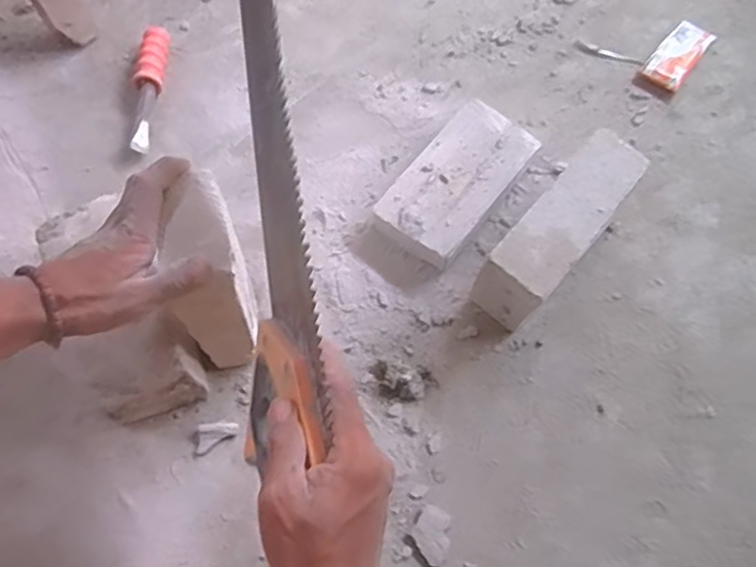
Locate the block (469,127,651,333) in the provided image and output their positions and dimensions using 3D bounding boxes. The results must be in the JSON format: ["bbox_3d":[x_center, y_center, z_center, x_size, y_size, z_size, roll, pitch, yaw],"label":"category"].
[{"bbox_3d":[0.181,-0.047,0.624,0.071,0.106,0.204,38,68,16],"label":"block"}]

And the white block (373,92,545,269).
[{"bbox_3d":[0.089,-0.111,0.690,0.101,0.039,0.203,35,68,15],"label":"white block"}]

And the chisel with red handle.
[{"bbox_3d":[-0.278,-0.238,0.749,0.030,0.032,0.190,-1,63,-2],"label":"chisel with red handle"}]

